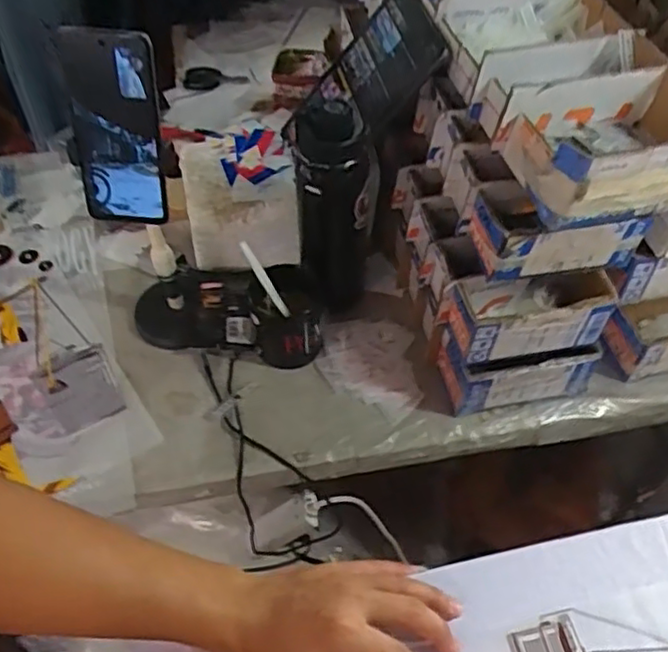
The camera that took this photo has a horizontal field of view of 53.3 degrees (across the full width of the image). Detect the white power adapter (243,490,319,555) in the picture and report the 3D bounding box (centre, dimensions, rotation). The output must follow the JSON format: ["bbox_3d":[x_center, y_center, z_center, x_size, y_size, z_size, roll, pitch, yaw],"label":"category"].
[{"bbox_3d":[-0.057,0.230,0.789,0.098,0.030,0.047,-34,96,9],"label":"white power adapter"}]

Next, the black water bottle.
[{"bbox_3d":[0.003,-0.118,0.743,0.084,0.274,0.070,1,52,0],"label":"black water bottle"}]

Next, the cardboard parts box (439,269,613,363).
[{"bbox_3d":[0.198,-0.017,0.687,0.161,0.071,0.075,-10,53,-9],"label":"cardboard parts box"}]

